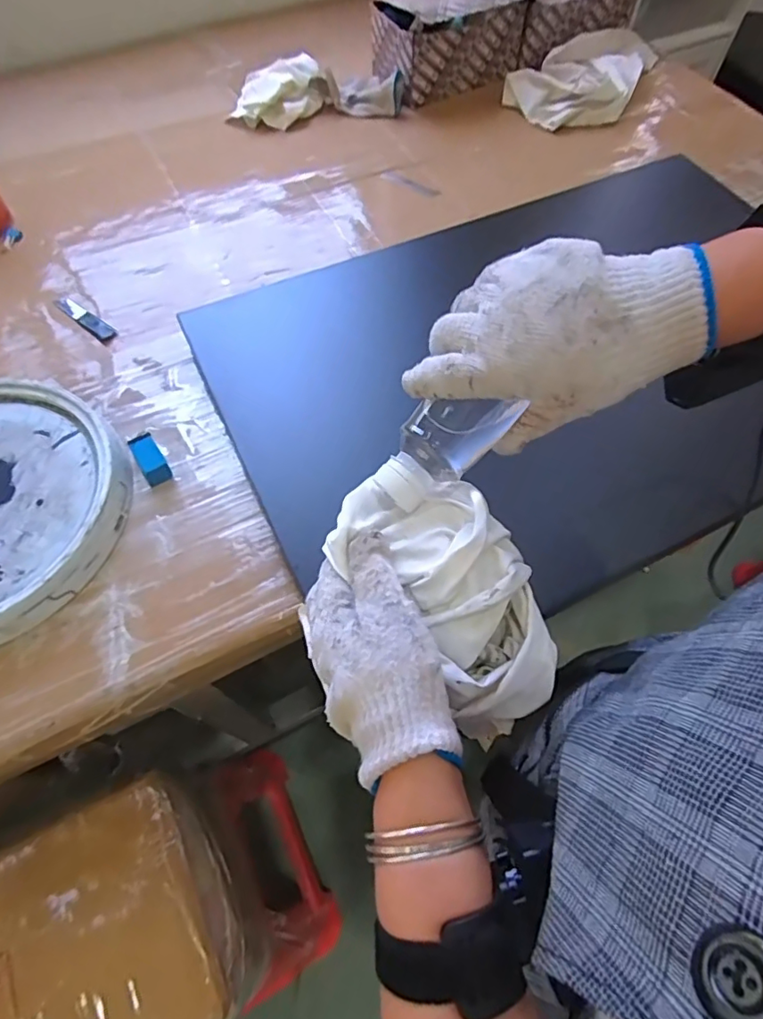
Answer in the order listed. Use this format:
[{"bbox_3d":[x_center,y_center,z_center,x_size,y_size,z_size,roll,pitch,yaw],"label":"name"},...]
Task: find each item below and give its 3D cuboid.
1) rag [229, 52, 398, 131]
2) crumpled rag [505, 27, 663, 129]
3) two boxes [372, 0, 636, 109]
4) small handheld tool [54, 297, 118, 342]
[{"bbox_3d":[-0.119,-0.730,0.942,0.291,0.063,0.138,-11,60,-5],"label":"rag"},{"bbox_3d":[0.367,-0.794,0.973,0.201,0.054,0.335,28,64,15],"label":"crumpled rag"},{"bbox_3d":[0.221,-0.889,0.989,0.505,0.129,0.161,-26,63,-14],"label":"two boxes"},{"bbox_3d":[-0.378,-0.245,0.685,0.122,0.009,0.022,37,67,19],"label":"small handheld tool"}]

